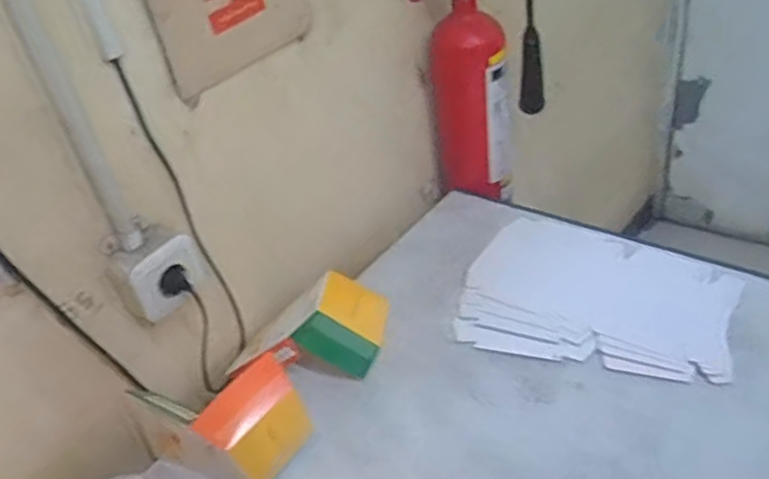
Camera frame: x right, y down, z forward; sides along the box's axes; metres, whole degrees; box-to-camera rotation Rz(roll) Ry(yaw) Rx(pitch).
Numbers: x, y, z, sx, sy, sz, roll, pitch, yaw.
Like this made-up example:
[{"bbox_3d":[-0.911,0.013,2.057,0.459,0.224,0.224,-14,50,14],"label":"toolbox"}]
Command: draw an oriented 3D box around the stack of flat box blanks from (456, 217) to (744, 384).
[{"bbox_3d":[0.273,0.067,0.876,0.320,0.021,0.249,6,40,21],"label":"stack of flat box blanks"}]

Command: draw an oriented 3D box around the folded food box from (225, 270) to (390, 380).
[{"bbox_3d":[-0.091,0.127,0.838,0.170,0.115,0.104,-42,17,26],"label":"folded food box"}]

